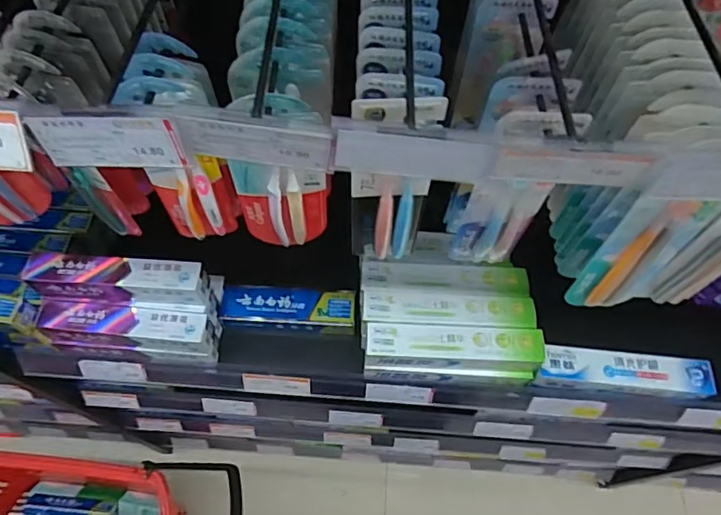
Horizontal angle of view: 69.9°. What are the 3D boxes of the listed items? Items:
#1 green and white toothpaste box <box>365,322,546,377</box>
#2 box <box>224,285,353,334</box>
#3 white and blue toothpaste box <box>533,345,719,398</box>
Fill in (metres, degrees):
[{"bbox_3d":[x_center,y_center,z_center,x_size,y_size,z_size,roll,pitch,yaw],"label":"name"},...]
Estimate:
[{"bbox_3d":[0.121,0.122,0.675,0.231,0.056,0.052,4,61,1],"label":"green and white toothpaste box"},{"bbox_3d":[-0.104,0.077,0.753,0.190,0.032,0.059,3,61,0],"label":"box"},{"bbox_3d":[0.358,0.157,0.703,0.231,0.033,0.048,5,61,1],"label":"white and blue toothpaste box"}]

